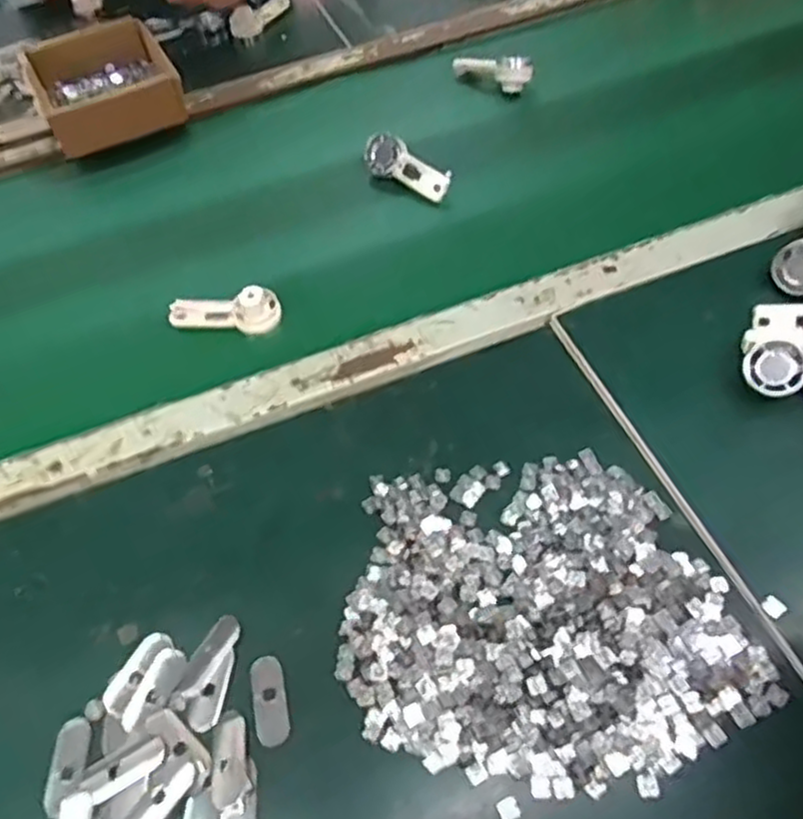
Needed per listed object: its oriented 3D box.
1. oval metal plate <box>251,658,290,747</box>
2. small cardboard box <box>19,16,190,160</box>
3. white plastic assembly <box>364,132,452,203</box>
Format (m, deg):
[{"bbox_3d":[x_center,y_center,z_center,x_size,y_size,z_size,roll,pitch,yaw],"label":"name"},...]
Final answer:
[{"bbox_3d":[-0.078,0.172,0.428,0.020,0.004,0.050,-13,55,-4],"label":"oval metal plate"},{"bbox_3d":[-0.331,-0.363,0.811,0.138,0.046,0.172,-25,57,-12],"label":"small cardboard box"},{"bbox_3d":[0.008,-0.236,0.707,0.094,0.039,0.027,33,24,14],"label":"white plastic assembly"}]

